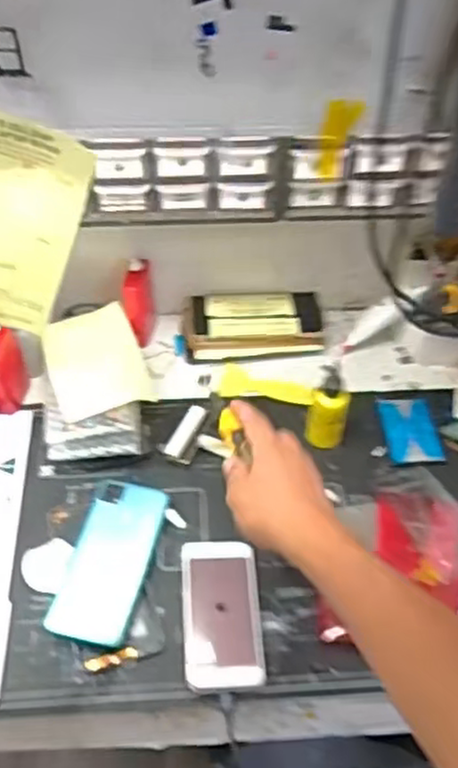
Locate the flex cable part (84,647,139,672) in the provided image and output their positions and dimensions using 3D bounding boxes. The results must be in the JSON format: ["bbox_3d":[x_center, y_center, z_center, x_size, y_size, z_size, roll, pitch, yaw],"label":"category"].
[{"bbox_3d":[-0.105,0.247,0.634,0.047,0.005,0.012,-14,61,-7],"label":"flex cable part"}]

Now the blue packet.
[{"bbox_3d":[0.202,0.052,0.791,0.063,0.017,0.083,-1,51,-3],"label":"blue packet"}]

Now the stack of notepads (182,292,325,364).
[{"bbox_3d":[0.029,-0.070,0.863,0.165,0.034,0.083,-2,51,-3],"label":"stack of notepads"}]

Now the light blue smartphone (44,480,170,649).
[{"bbox_3d":[-0.115,0.169,0.690,0.080,0.017,0.161,10,51,7],"label":"light blue smartphone"}]

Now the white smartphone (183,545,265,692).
[{"bbox_3d":[-0.007,0.210,0.658,0.071,0.013,0.133,-2,51,-3],"label":"white smartphone"}]

